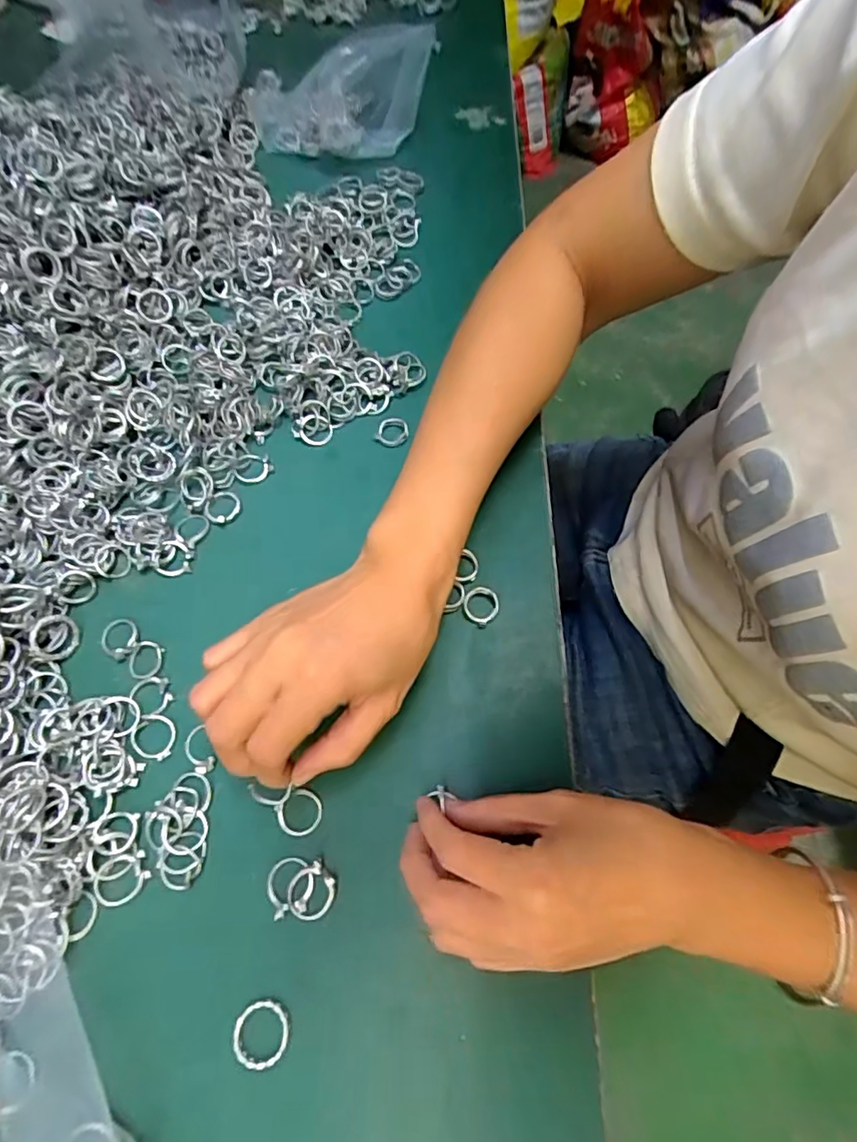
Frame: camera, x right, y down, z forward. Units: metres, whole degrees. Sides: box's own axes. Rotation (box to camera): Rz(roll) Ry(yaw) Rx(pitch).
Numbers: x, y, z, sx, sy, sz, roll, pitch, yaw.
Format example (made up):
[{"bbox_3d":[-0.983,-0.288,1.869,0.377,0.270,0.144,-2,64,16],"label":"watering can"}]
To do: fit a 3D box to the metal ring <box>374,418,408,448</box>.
[{"bbox_3d":[-0.023,-0.092,0.377,0.020,0.005,0.020,0,65,0],"label":"metal ring"}]

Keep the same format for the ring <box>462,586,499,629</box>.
[{"bbox_3d":[0.030,0.019,0.324,0.021,0.004,0.022,0,65,0],"label":"ring"}]

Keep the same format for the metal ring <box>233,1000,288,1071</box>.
[{"bbox_3d":[-0.073,0.201,0.246,0.023,0.007,0.023,0,65,0],"label":"metal ring"}]

